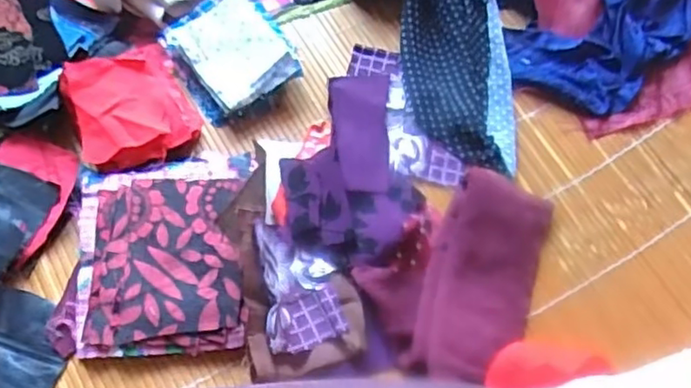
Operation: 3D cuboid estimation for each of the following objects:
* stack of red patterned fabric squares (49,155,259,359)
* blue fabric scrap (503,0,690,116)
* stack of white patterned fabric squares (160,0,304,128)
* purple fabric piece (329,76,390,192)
[{"bbox_3d":[-0.119,0.036,0.411,0.112,0.028,0.128,1,61,-2],"label":"stack of red patterned fabric squares"},{"bbox_3d":[0.248,-0.140,0.524,0.246,0.034,0.089,-29,66,-17],"label":"blue fabric scrap"},{"bbox_3d":[-0.086,-0.105,0.474,0.078,0.022,0.093,-27,66,-16],"label":"stack of white patterned fabric squares"},{"bbox_3d":[0.010,-0.046,0.463,0.043,0.012,0.096,3,61,-1],"label":"purple fabric piece"}]

